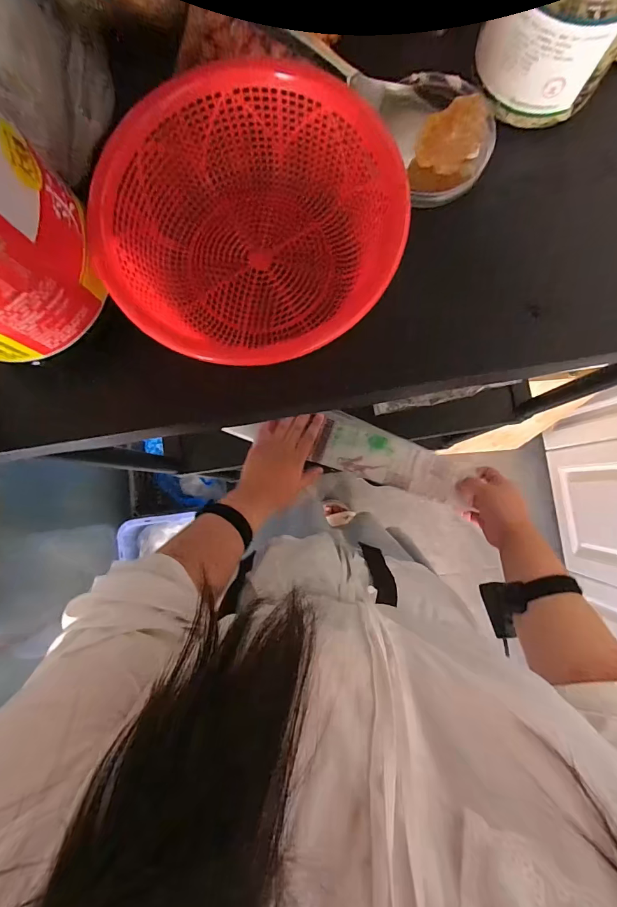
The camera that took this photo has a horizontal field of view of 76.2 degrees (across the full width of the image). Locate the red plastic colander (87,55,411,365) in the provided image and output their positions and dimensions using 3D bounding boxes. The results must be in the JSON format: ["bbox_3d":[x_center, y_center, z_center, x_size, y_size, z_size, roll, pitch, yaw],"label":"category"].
[{"bbox_3d":[-0.037,-0.144,0.248,0.171,0.059,0.156,0,85,2],"label":"red plastic colander"}]

